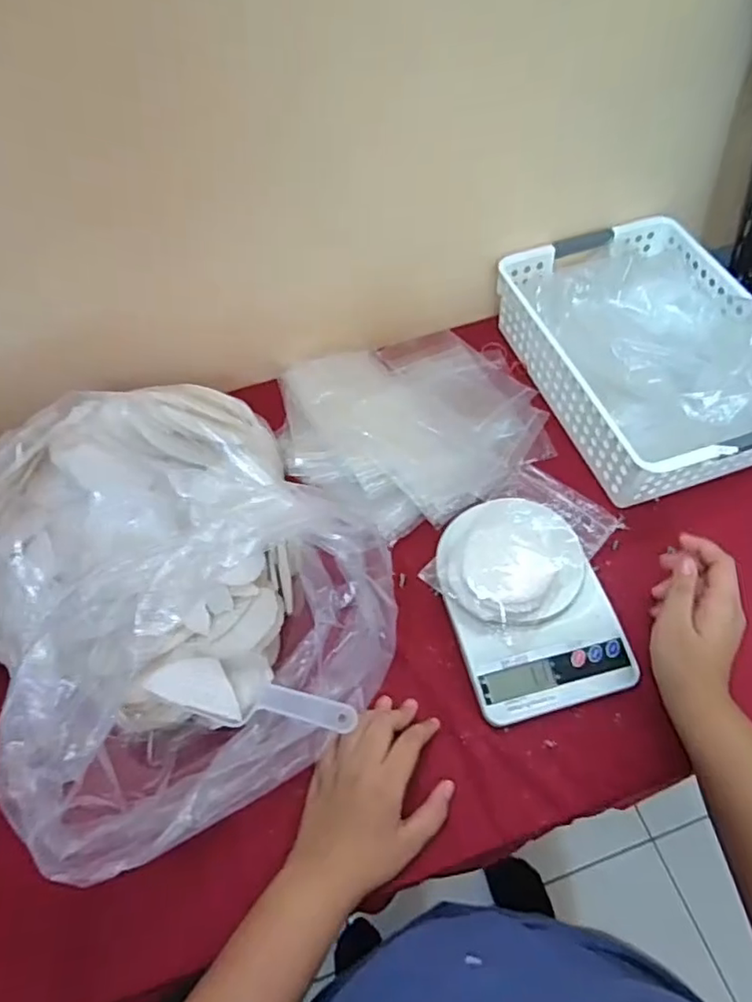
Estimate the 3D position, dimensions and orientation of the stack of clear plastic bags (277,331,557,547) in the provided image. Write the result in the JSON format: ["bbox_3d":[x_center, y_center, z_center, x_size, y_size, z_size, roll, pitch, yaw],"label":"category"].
[{"bbox_3d":[0.040,-0.078,0.608,0.255,0.039,0.222,-21,60,-9],"label":"stack of clear plastic bags"}]

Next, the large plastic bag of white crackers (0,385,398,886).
[{"bbox_3d":[-0.158,0.044,0.439,0.327,0.146,0.284,40,69,23],"label":"large plastic bag of white crackers"}]

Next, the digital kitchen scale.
[{"bbox_3d":[0.123,0.082,0.497,0.129,0.039,0.174,-15,60,-6],"label":"digital kitchen scale"}]

